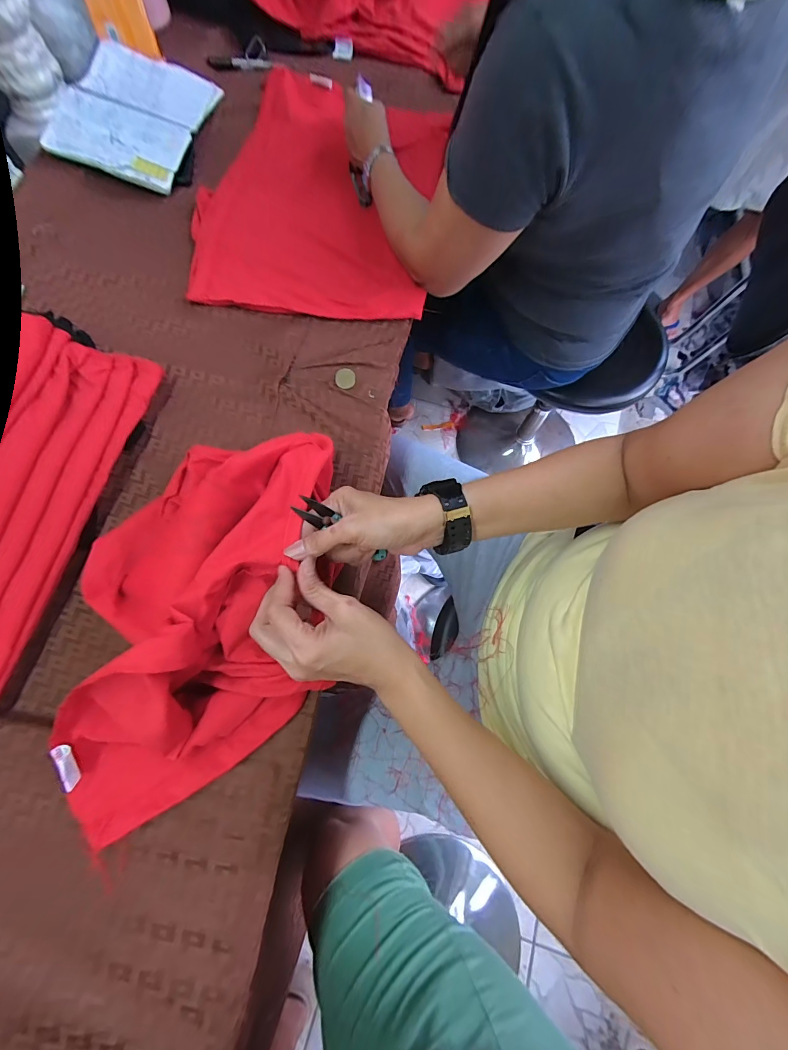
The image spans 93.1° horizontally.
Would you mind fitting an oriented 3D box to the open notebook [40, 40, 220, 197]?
[{"bbox_3d":[-0.413,-0.661,0.596,0.184,0.018,0.259,16,72,-8],"label":"open notebook"}]

